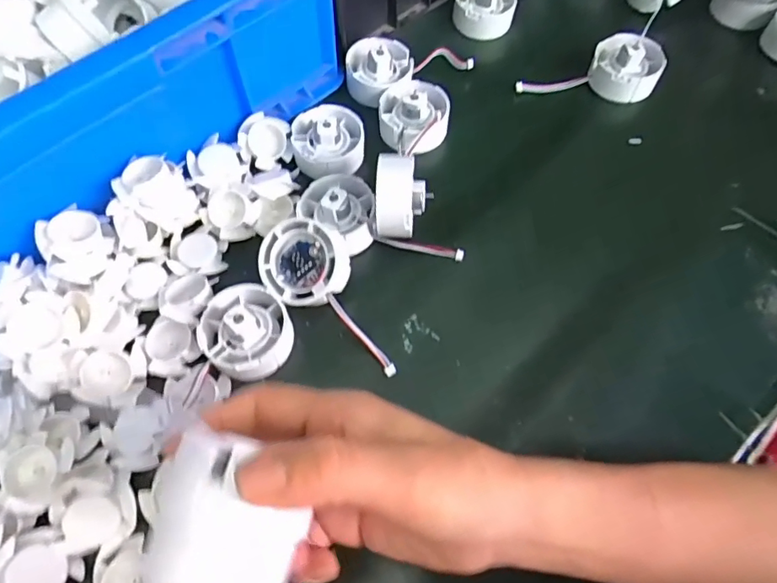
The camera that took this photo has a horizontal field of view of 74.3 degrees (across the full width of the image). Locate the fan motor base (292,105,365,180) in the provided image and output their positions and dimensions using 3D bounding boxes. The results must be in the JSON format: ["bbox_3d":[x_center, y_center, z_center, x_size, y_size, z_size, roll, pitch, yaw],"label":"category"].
[{"bbox_3d":[-0.046,-0.117,0.391,0.053,0.027,0.058,-10,63,-6],"label":"fan motor base"}]

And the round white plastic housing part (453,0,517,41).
[{"bbox_3d":[0.087,-0.260,0.469,0.054,0.038,0.055,7,63,3],"label":"round white plastic housing part"}]

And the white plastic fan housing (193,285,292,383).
[{"bbox_3d":[-0.090,0.021,0.316,0.058,0.021,0.053,0,62,-1],"label":"white plastic fan housing"}]

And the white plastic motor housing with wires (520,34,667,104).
[{"bbox_3d":[0.169,-0.188,0.431,0.109,0.048,0.052,11,63,5],"label":"white plastic motor housing with wires"}]

